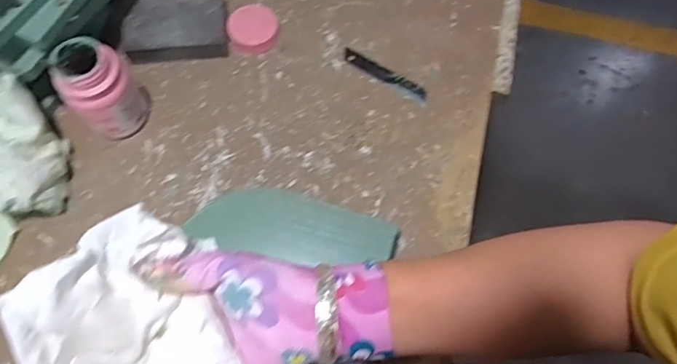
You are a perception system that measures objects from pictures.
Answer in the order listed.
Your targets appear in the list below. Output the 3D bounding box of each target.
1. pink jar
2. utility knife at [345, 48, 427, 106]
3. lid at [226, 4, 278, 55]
[{"bbox_3d":[-0.208,-0.080,0.436,0.057,0.091,0.059,-27,70,-12],"label":"pink jar"},{"bbox_3d":[0.047,-0.108,0.505,0.096,0.004,0.019,32,70,12],"label":"utility knife"},{"bbox_3d":[-0.088,-0.156,0.507,0.048,0.019,0.045,1,67,-1],"label":"lid"}]

